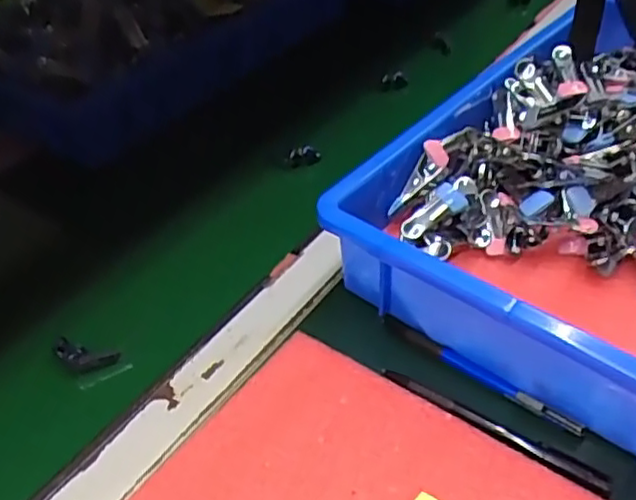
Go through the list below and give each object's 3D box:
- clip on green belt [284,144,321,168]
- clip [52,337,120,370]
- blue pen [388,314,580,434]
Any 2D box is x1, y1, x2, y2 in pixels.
[{"bbox_3d":[-0.014,-0.085,0.612,0.032,0.019,0.011,-8,42,-4],"label":"clip on green belt"},{"bbox_3d":[-0.158,0.069,0.445,0.048,0.012,0.019,11,44,17],"label":"clip"},{"bbox_3d":[0.099,0.076,0.422,0.137,0.005,0.011,28,51,31],"label":"blue pen"}]

